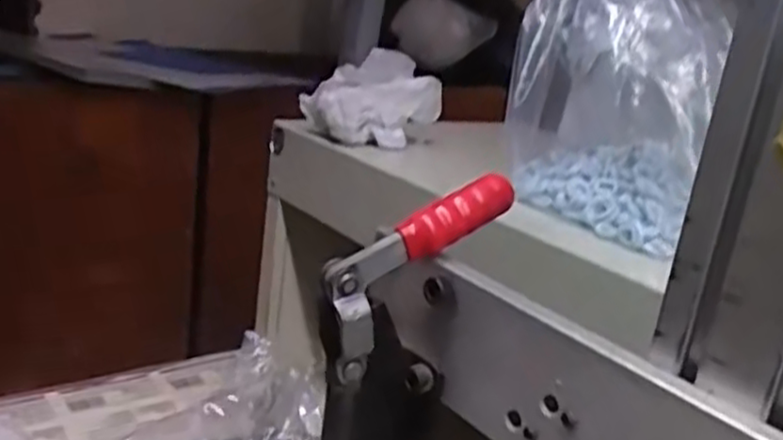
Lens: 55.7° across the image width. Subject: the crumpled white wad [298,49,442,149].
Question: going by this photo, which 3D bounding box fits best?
[{"bbox_3d":[-0.013,-0.092,0.550,0.091,0.066,0.057,9,17,8],"label":"crumpled white wad"}]

